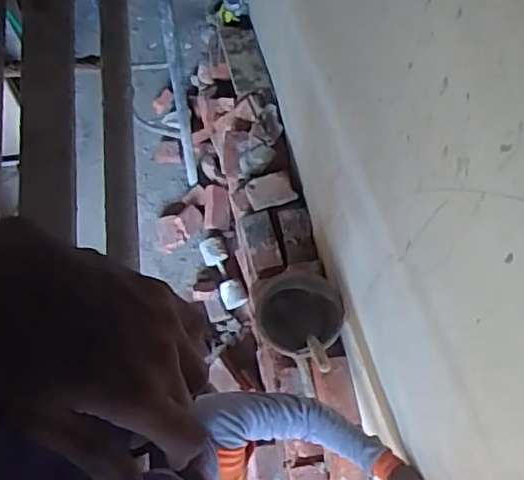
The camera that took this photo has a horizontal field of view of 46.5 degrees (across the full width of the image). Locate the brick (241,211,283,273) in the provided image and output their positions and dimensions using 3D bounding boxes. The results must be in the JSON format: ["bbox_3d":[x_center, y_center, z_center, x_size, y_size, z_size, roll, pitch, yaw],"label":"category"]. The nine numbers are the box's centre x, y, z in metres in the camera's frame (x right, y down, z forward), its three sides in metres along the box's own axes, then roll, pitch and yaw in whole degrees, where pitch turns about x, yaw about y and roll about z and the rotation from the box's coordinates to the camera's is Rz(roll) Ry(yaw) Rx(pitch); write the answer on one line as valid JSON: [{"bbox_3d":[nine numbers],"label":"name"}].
[{"bbox_3d":[-0.001,-0.003,1.986,0.101,0.055,0.194,-15,73,-6],"label":"brick"}]

